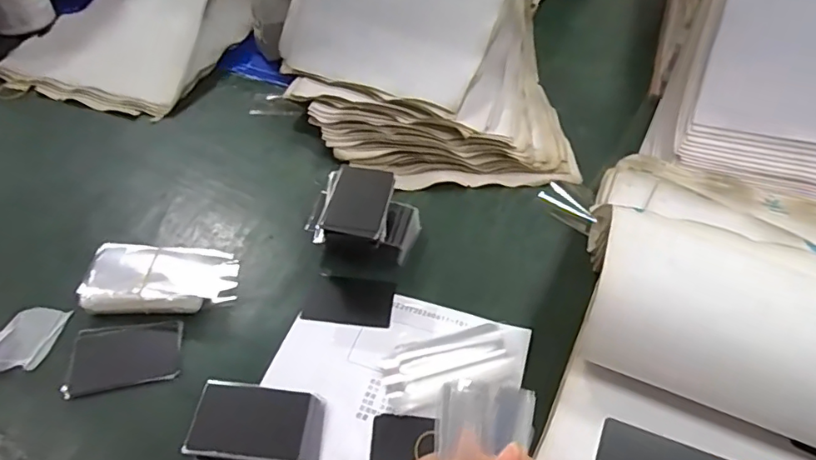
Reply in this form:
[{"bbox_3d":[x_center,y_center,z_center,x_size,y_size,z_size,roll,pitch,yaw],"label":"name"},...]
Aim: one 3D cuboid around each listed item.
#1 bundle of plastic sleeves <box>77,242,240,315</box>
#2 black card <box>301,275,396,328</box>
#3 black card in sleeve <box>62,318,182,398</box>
[{"bbox_3d":[-0.232,0.047,0.511,0.127,0.028,0.067,0,47,-3],"label":"bundle of plastic sleeves"},{"bbox_3d":[-0.054,0.067,0.521,0.080,0.006,0.054,7,45,1],"label":"black card"},{"bbox_3d":[-0.245,0.107,0.470,0.091,0.004,0.063,-8,48,-10],"label":"black card in sleeve"}]

